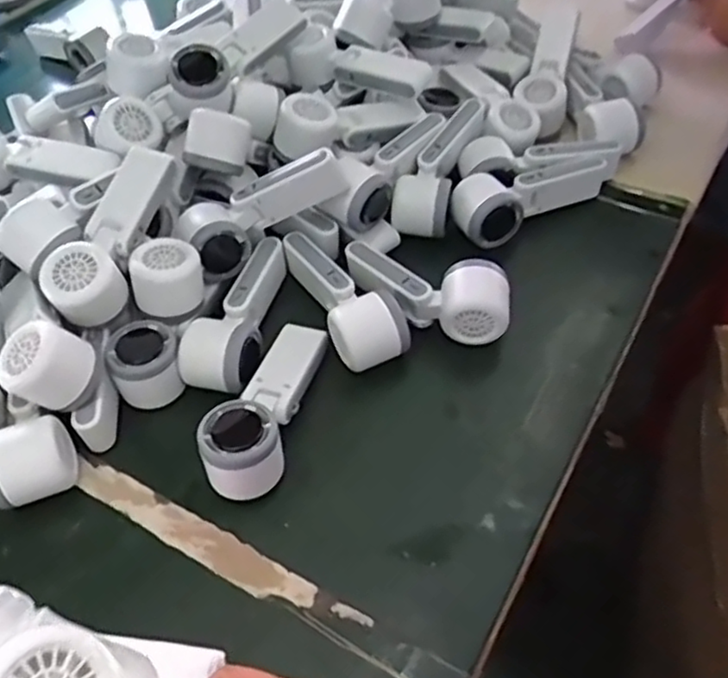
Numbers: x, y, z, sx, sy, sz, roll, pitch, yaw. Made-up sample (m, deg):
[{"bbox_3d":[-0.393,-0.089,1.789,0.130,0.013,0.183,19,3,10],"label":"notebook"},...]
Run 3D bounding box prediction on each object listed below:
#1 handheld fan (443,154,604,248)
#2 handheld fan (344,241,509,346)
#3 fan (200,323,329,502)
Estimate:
[{"bbox_3d":[0.167,-0.151,0.702,0.177,0.050,0.066,-29,53,-18],"label":"handheld fan"},{"bbox_3d":[0.053,-0.045,0.621,0.162,0.045,0.060,15,53,17],"label":"handheld fan"},{"bbox_3d":[-0.077,0.045,0.551,0.058,0.055,0.162,7,51,12],"label":"fan"}]

